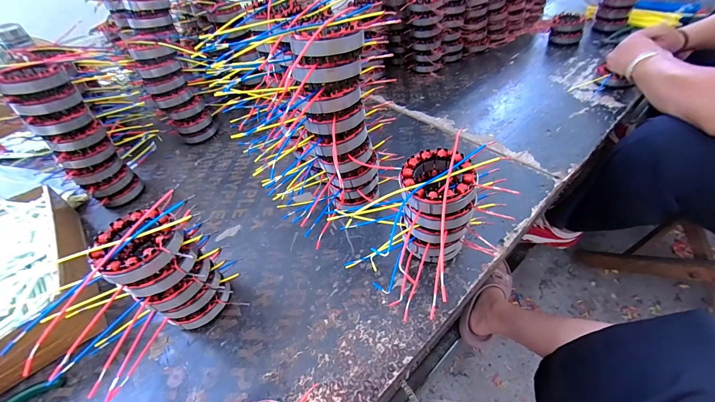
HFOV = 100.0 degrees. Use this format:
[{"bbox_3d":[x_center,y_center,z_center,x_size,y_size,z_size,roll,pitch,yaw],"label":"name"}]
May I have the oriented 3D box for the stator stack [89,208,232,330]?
[{"bbox_3d":[-0.238,0.089,0.378,0.094,0.186,0.083,27,55,29],"label":"stator stack"}]

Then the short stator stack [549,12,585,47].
[{"bbox_3d":[0.641,-0.528,0.922,0.089,0.073,0.088,18,51,23],"label":"short stator stack"}]

